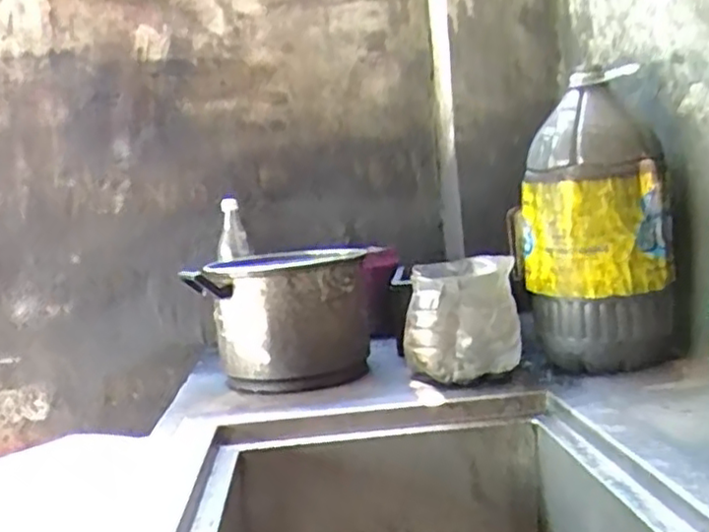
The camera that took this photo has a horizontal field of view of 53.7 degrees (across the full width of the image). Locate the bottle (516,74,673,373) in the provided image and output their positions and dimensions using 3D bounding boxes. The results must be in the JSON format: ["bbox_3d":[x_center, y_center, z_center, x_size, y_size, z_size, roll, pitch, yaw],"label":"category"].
[{"bbox_3d":[0.326,-0.039,0.972,0.212,0.411,0.187,-3,6,17],"label":"bottle"}]

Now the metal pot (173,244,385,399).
[{"bbox_3d":[-0.098,0.080,1.138,0.254,0.201,0.255,-3,6,17],"label":"metal pot"}]

